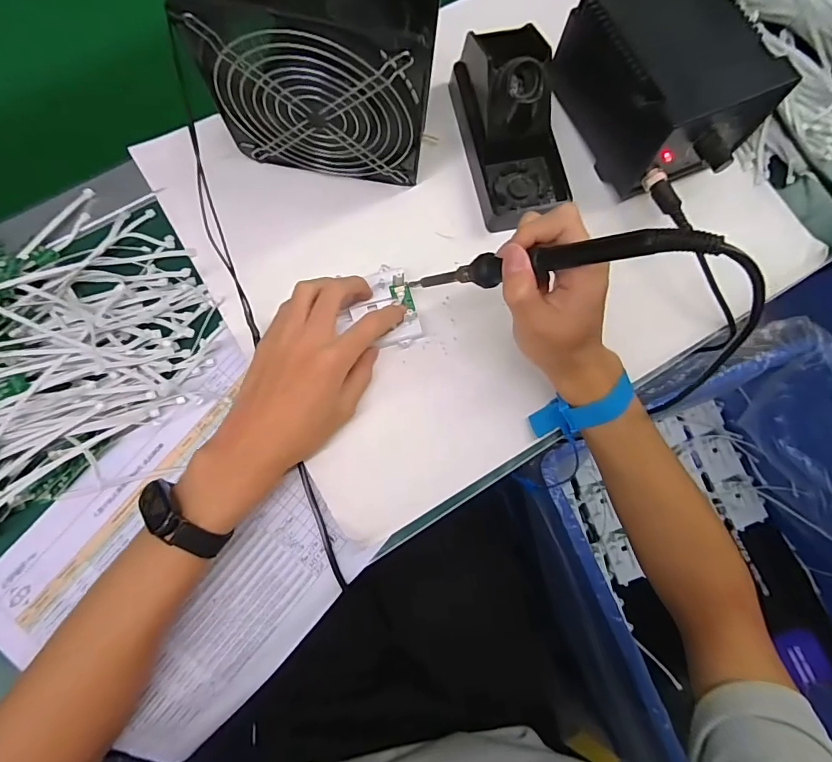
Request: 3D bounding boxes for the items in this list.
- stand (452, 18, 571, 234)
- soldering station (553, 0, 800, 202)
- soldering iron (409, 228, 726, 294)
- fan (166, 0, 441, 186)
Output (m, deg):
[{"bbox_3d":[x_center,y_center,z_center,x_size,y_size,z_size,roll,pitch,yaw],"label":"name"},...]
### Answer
[{"bbox_3d":[0.082,-0.214,0.372,0.076,0.076,0.148,-14,82,-5],"label":"stand"},{"bbox_3d":[0.205,-0.243,0.373,0.119,0.088,0.158,-24,83,-6],"label":"soldering station"},{"bbox_3d":[0.072,-0.072,0.280,0.022,0.200,0.021,21,79,-42],"label":"soldering iron"},{"bbox_3d":[-0.065,-0.213,0.320,0.147,0.148,0.060,7,81,-2],"label":"fan"}]

